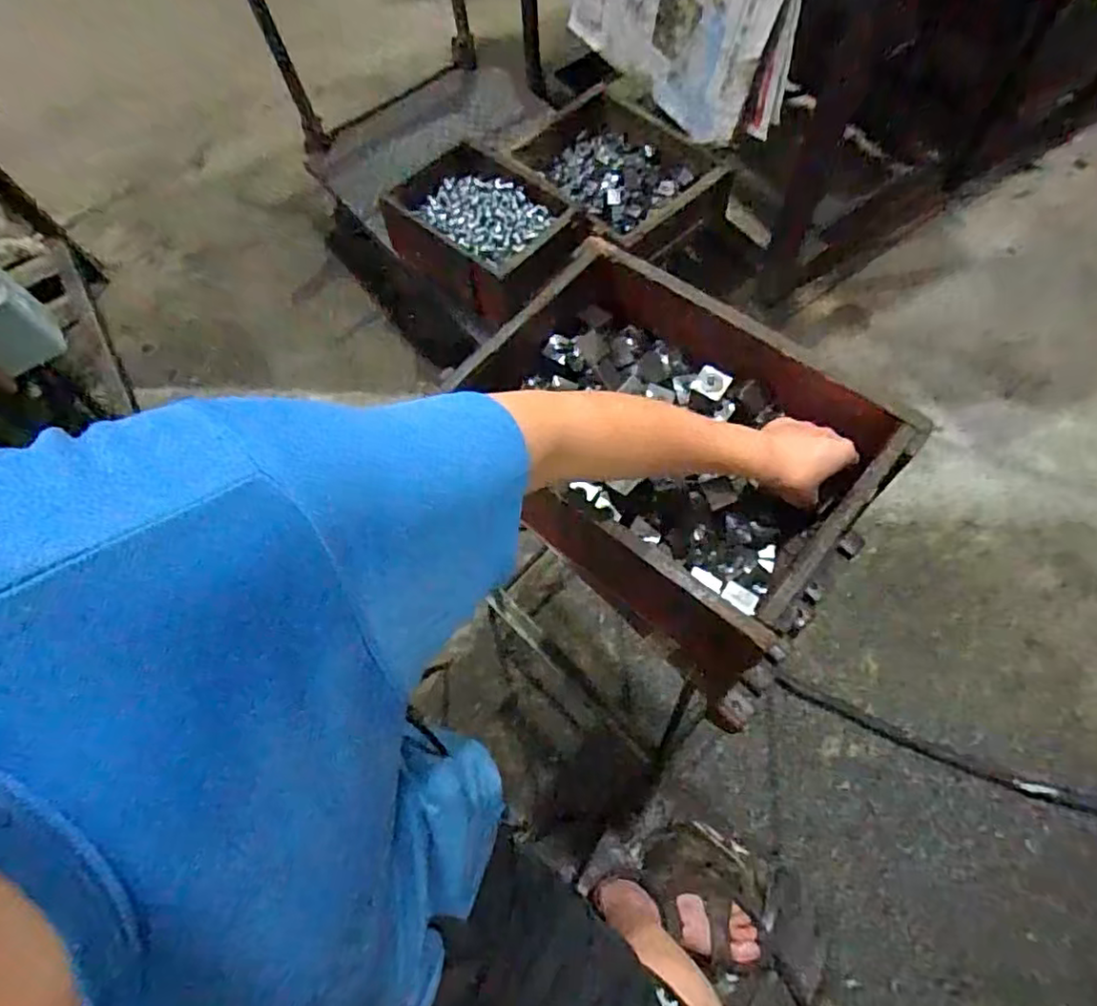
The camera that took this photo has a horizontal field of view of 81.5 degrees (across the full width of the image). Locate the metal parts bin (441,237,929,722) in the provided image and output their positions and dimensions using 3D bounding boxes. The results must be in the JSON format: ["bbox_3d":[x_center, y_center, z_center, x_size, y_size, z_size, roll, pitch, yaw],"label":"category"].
[{"bbox_3d":[0.104,-0.044,0.609,0.360,0.173,0.238,40,73,19],"label":"metal parts bin"}]

